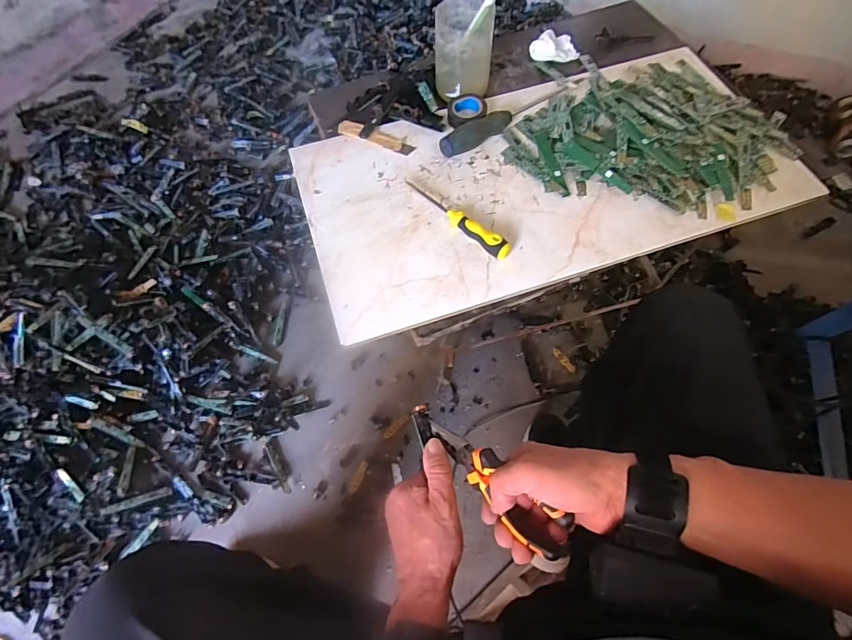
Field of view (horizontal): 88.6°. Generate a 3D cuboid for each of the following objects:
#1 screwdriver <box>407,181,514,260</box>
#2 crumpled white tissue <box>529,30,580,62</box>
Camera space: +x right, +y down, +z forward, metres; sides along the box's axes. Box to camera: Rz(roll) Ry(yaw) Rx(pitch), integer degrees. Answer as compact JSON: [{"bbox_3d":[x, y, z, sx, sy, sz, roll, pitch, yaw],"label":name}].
[{"bbox_3d":[0.034,-0.118,0.494,0.019,0.025,0.150,-41,69,-18],"label":"screwdriver"},{"bbox_3d":[0.191,-0.407,0.651,0.069,0.021,0.052,-8,63,-3],"label":"crumpled white tissue"}]

